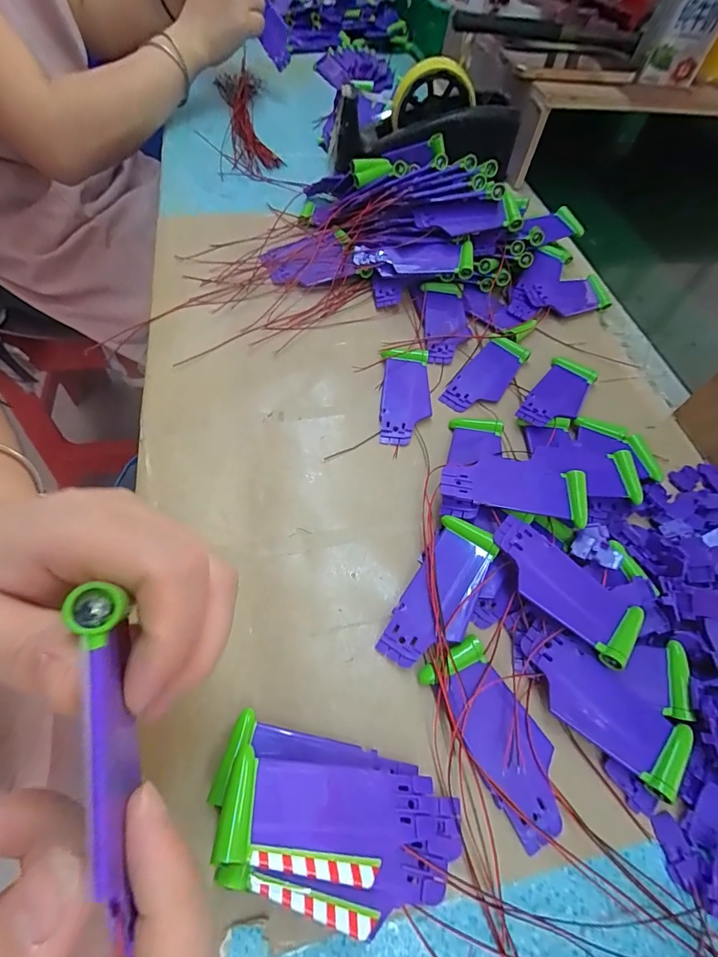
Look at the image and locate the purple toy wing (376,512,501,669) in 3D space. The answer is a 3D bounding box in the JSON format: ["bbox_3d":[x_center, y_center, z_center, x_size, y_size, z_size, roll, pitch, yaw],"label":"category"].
[{"bbox_3d":[0.047,0.066,0.241,0.036,0.022,0.085,28,62,12],"label":"purple toy wing"}]

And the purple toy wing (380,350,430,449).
[{"bbox_3d":[0.036,-0.064,0.324,0.037,0.011,0.086,3,59,-2],"label":"purple toy wing"}]

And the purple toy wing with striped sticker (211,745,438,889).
[{"bbox_3d":[-0.010,0.139,0.174,0.089,0.012,0.037,13,58,-14],"label":"purple toy wing with striped sticker"}]

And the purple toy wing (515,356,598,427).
[{"bbox_3d":[0.156,-0.066,0.332,0.036,0.014,0.084,33,63,15],"label":"purple toy wing"}]

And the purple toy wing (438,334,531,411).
[{"bbox_3d":[0.103,-0.083,0.342,0.037,0.013,0.083,34,63,15],"label":"purple toy wing"}]

